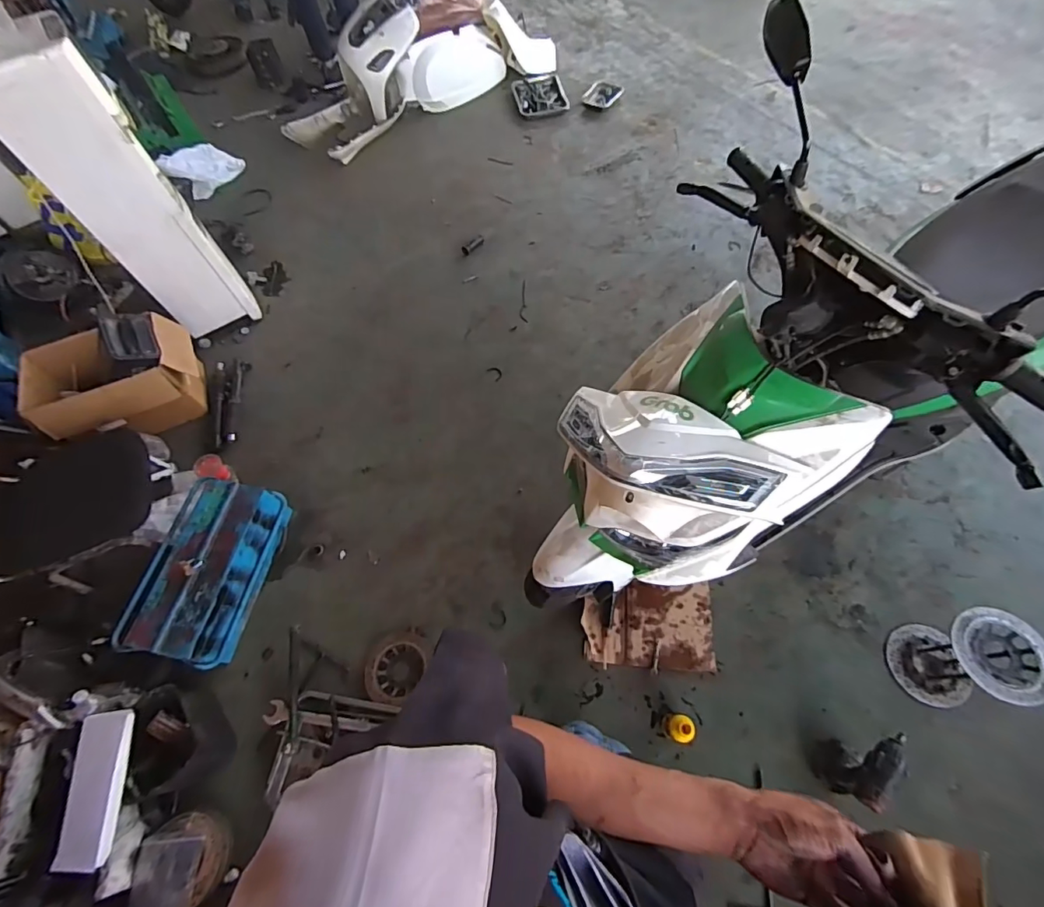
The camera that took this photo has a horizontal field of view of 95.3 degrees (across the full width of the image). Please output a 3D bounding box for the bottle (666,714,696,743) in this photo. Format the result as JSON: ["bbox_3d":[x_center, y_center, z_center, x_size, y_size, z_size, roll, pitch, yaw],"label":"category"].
[{"bbox_3d":[0.421,0.744,1.295,0.062,0.144,0.065,-2,62,3],"label":"bottle"}]

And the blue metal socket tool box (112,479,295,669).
[{"bbox_3d":[-1.021,0.372,1.552,0.297,0.205,0.552,8,63,9],"label":"blue metal socket tool box"}]

